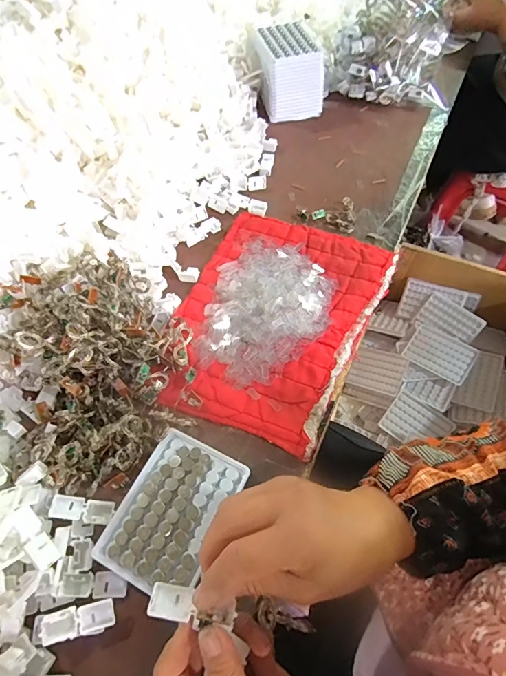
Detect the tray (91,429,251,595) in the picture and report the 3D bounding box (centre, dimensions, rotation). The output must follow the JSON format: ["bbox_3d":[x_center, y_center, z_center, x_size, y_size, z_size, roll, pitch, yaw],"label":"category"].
[{"bbox_3d":[-0.074,0.159,0.358,0.093,0.012,0.127,23,63,14],"label":"tray"}]

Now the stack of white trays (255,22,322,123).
[{"bbox_3d":[0.063,-0.469,0.679,0.099,0.094,0.132,-12,61,-6],"label":"stack of white trays"}]

